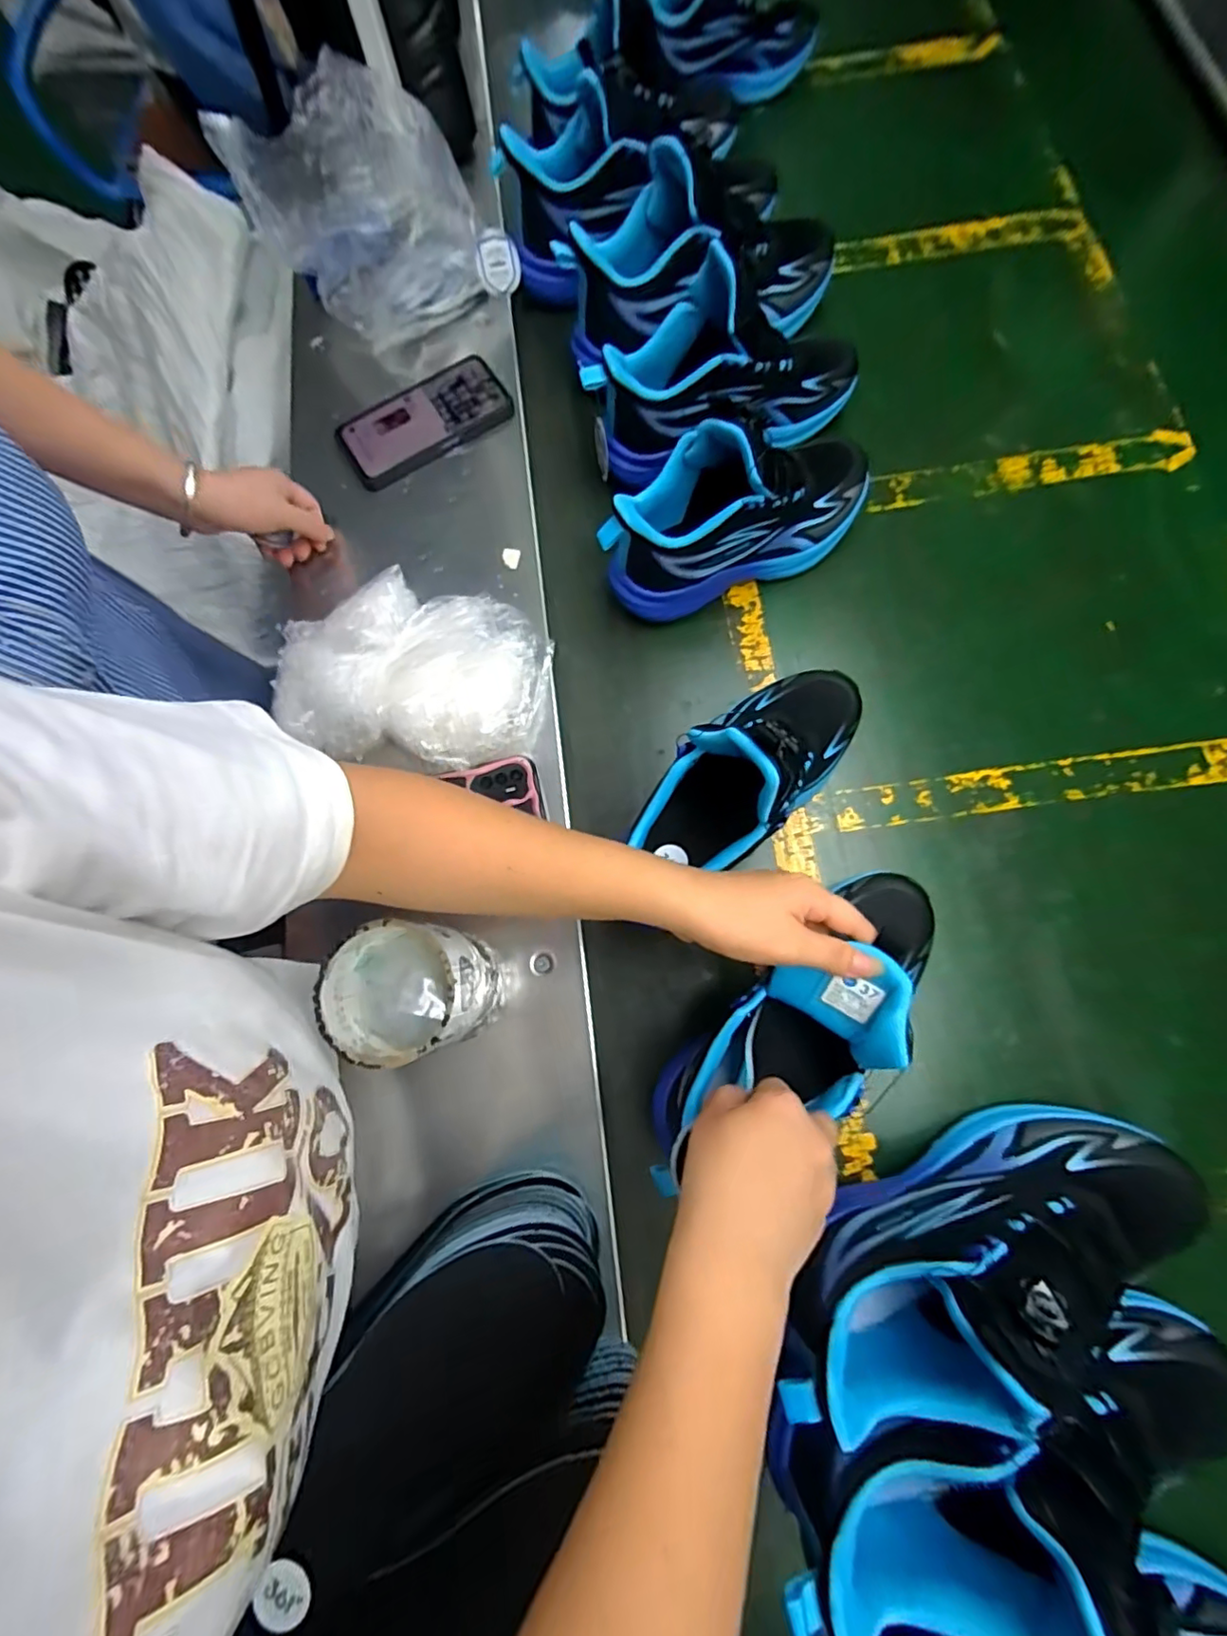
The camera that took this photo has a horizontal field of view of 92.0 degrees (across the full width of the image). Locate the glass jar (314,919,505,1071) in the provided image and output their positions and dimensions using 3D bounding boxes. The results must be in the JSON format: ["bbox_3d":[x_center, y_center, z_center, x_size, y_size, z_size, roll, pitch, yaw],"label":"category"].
[{"bbox_3d":[-0.127,0.111,0.385,0.083,0.101,0.077,-1,76,5],"label":"glass jar"}]

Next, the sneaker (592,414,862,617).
[{"bbox_3d":[0.108,-0.260,0.495,0.250,0.125,0.086,-23,76,-5],"label":"sneaker"}]

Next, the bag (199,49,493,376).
[{"bbox_3d":[-0.223,-0.566,0.549,0.160,0.119,0.188,-44,79,-9],"label":"bag"}]

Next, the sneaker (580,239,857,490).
[{"bbox_3d":[0.098,-0.396,0.524,0.254,0.134,0.082,-20,76,-4],"label":"sneaker"}]

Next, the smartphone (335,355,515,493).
[{"bbox_3d":[-0.180,-0.379,0.570,0.161,0.016,0.078,-31,77,-7],"label":"smartphone"}]

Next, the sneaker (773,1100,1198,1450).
[{"bbox_3d":[0.222,0.261,0.344,0.274,0.126,0.089,-21,76,-17],"label":"sneaker"}]

